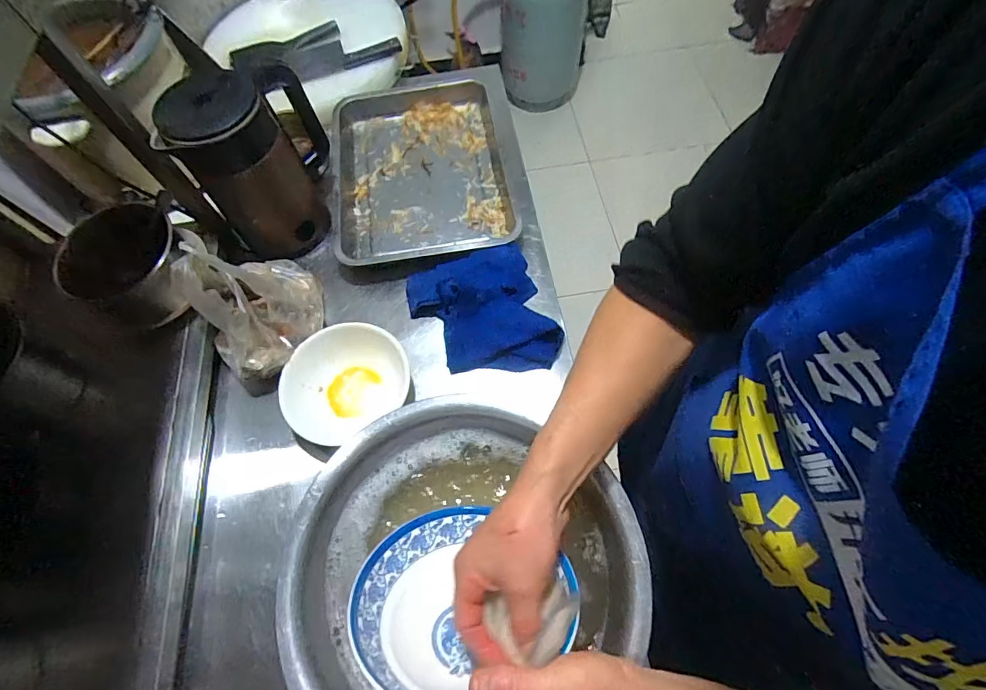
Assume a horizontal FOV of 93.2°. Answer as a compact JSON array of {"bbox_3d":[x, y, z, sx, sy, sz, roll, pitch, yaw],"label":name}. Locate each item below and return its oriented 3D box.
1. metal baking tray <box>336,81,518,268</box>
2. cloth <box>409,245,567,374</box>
[{"bbox_3d":[-0.118,-0.301,0.807,0.317,0.052,0.399,-11,65,-2],"label":"metal baking tray"},{"bbox_3d":[-0.016,-0.046,0.656,0.181,0.058,0.181,-16,65,-5],"label":"cloth"}]

